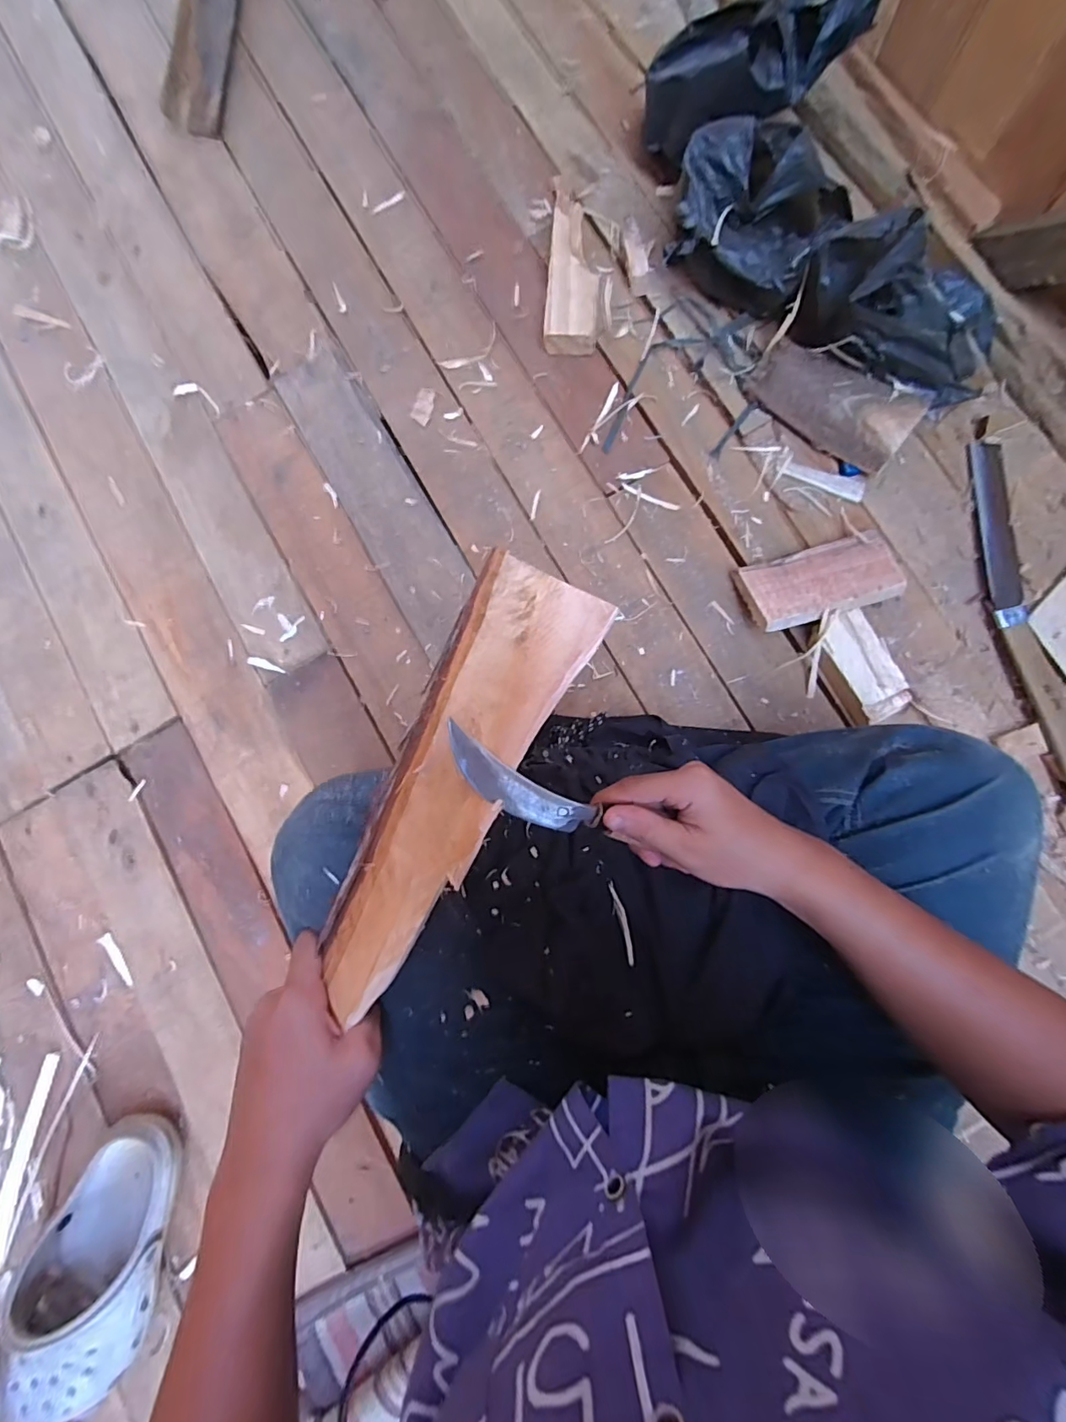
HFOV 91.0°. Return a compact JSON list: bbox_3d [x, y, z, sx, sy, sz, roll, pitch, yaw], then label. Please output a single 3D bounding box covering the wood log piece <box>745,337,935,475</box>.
[{"bbox_3d":[0.323,-0.338,0.574,0.173,0.043,0.084,35,87,7],"label":"wood log piece"}]

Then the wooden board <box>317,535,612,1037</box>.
[{"bbox_3d":[-0.055,0.049,0.324,0.081,0.020,0.290,28,94,5],"label":"wooden board"}]

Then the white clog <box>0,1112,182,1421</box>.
[{"bbox_3d":[-0.441,0.546,0.518,0.103,0.082,0.254,10,86,3],"label":"white clog"}]

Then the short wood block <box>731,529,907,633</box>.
[{"bbox_3d":[0.298,-0.135,0.545,0.149,0.018,0.081,-15,63,4],"label":"short wood block"}]

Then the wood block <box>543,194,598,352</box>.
[{"bbox_3d":[0.049,-0.514,0.617,0.060,0.044,0.171,4,85,3],"label":"wood block"}]

